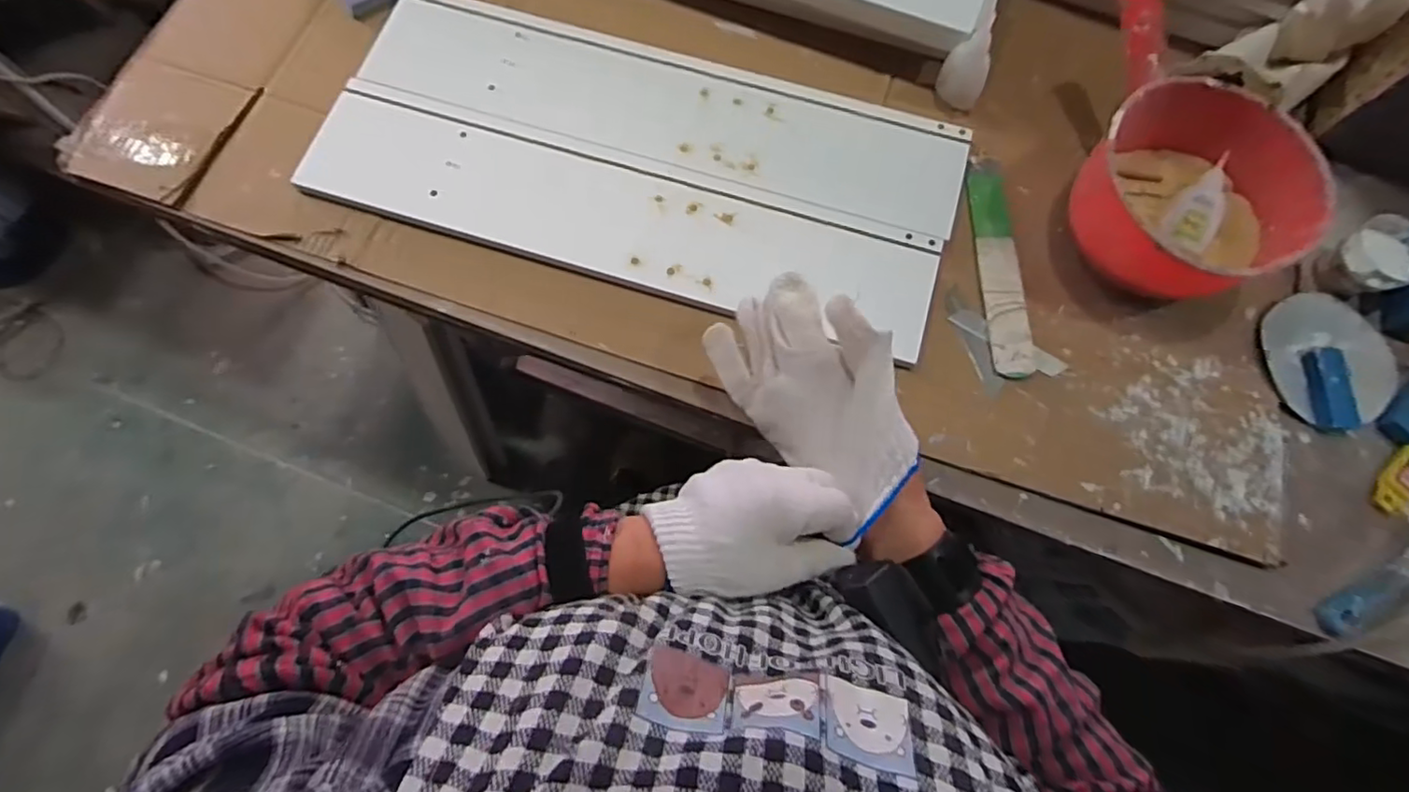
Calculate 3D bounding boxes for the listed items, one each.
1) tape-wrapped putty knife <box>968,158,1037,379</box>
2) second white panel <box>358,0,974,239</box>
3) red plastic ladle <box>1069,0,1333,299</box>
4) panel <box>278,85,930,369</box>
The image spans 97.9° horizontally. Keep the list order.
[{"bbox_3d":[0.257,-0.116,0.534,0.036,0.007,0.206,1,73,-2],"label":"tape-wrapped putty knife"},{"bbox_3d":[-0.034,-0.270,0.569,0.549,0.020,0.126,16,73,3],"label":"second white panel"},{"bbox_3d":[0.376,-0.196,0.507,0.150,0.105,0.250,-8,73,-5],"label":"red plastic ladle"},{"bbox_3d":[-0.073,-0.157,0.534,0.545,0.018,0.119,17,73,3],"label":"panel"}]

